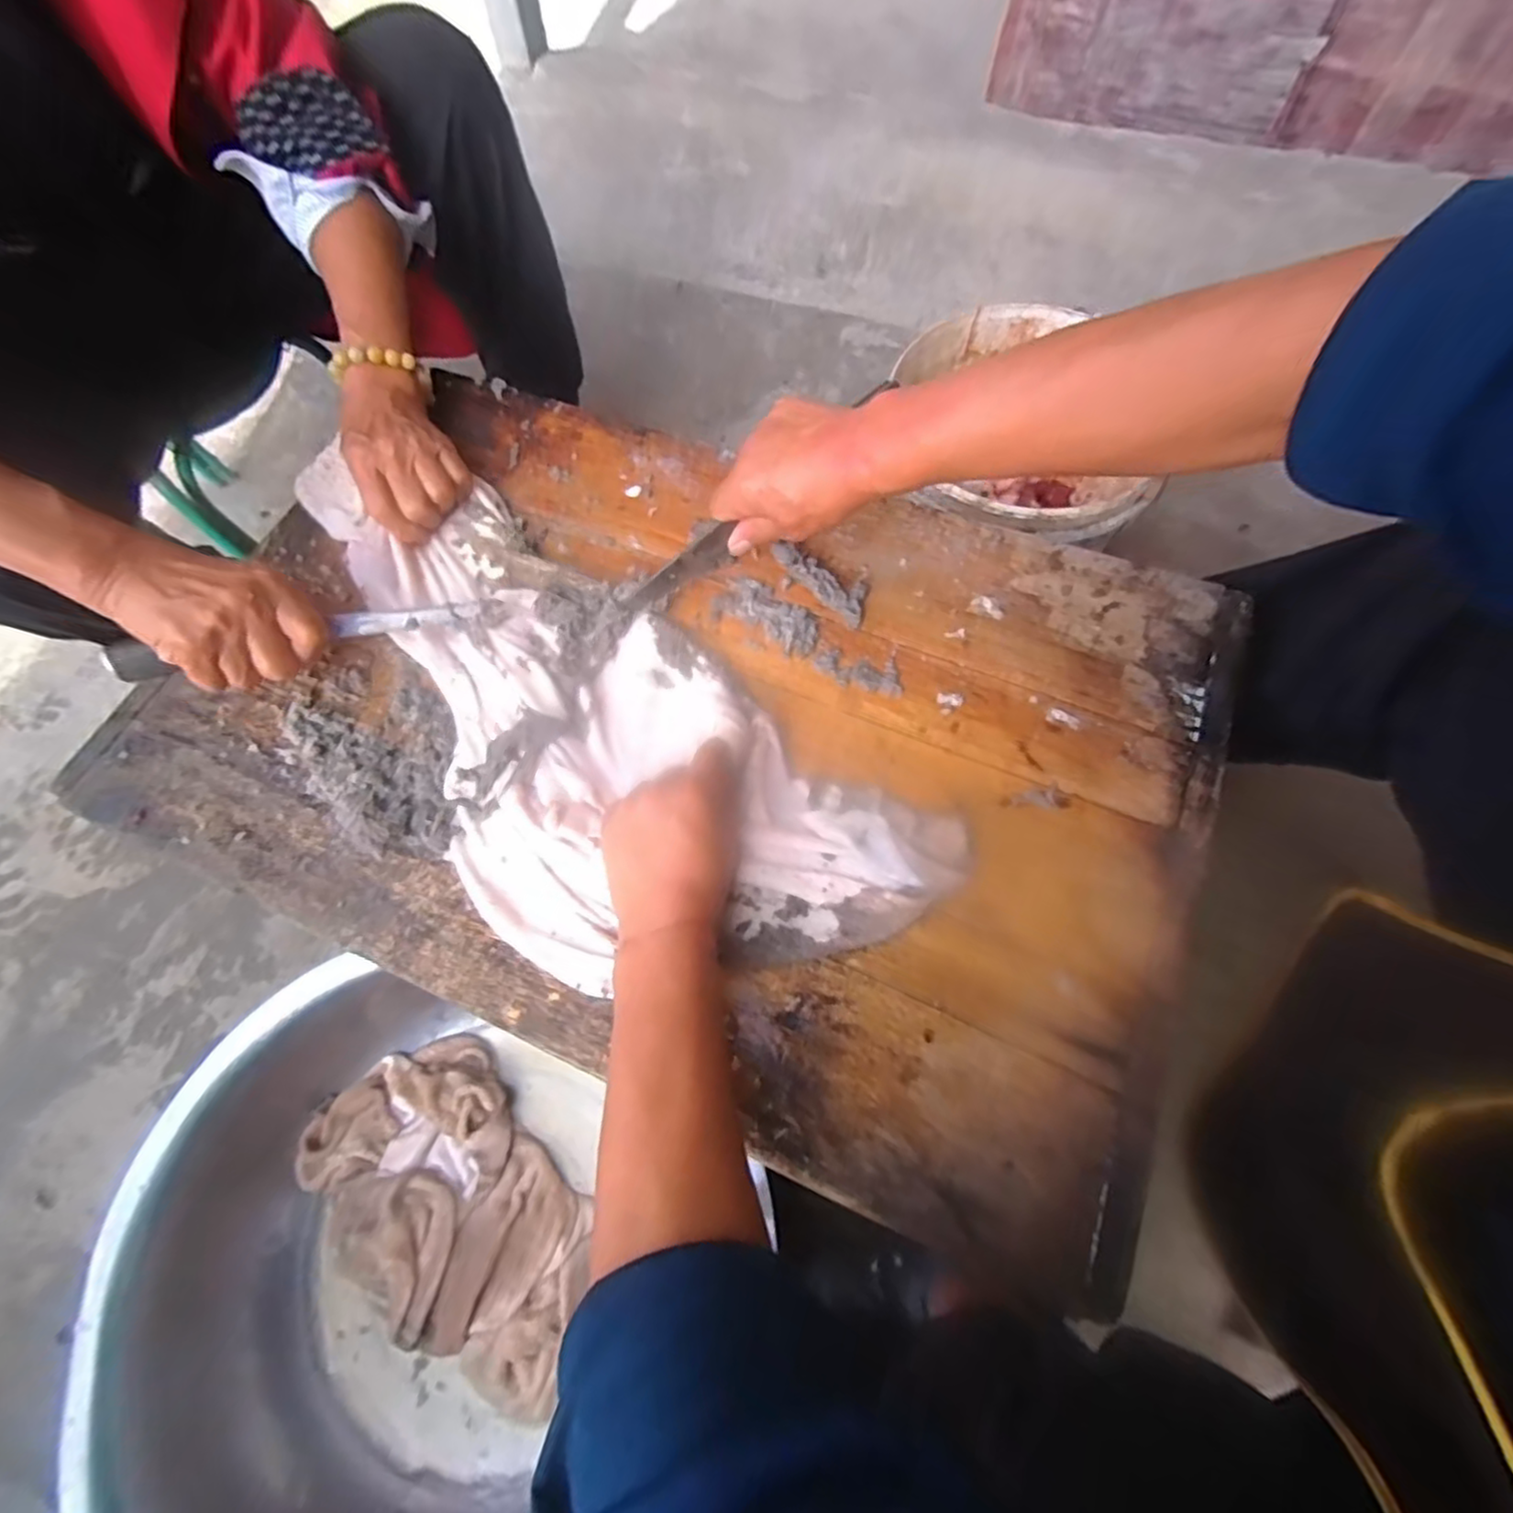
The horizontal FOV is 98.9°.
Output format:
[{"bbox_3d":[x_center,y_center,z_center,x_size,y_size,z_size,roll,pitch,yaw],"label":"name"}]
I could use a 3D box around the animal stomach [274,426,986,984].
[{"bbox_3d":[-0.162,-0.027,0.478,0.597,0.029,0.238,35,72,15],"label":"animal stomach"}]

